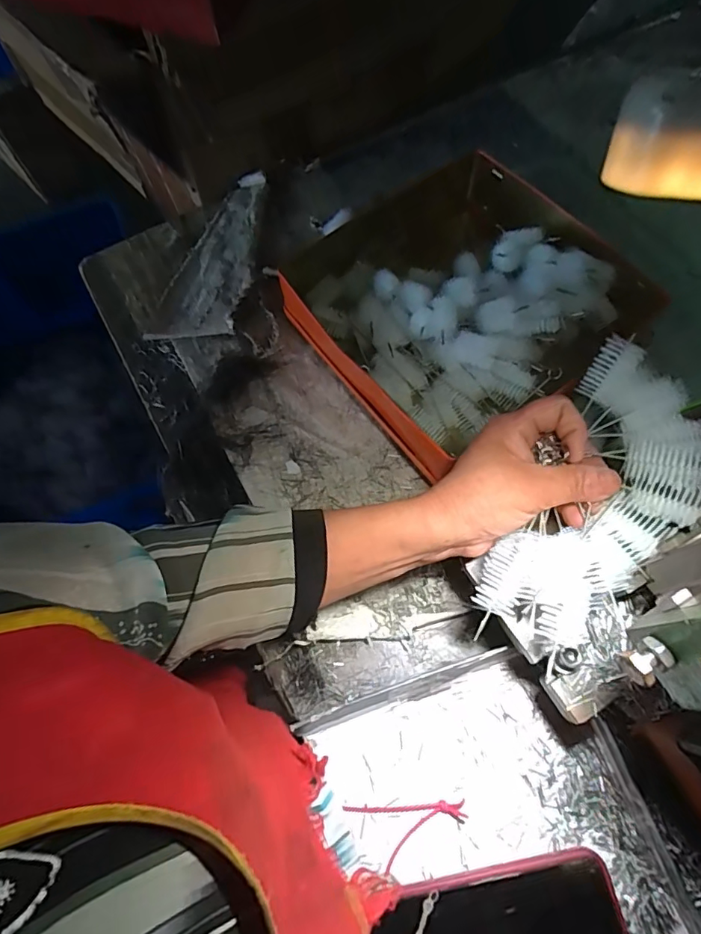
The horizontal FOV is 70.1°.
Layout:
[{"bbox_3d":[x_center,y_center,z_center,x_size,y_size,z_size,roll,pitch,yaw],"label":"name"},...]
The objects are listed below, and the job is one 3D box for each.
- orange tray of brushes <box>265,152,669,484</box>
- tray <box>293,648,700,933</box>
[{"bbox_3d":[0.105,-0.169,0.466,0.279,0.090,0.240,-34,70,-10],"label":"orange tray of brushes"},{"bbox_3d":[0.116,0.311,0.304,0.206,0.027,0.354,-19,68,-5],"label":"tray"}]

